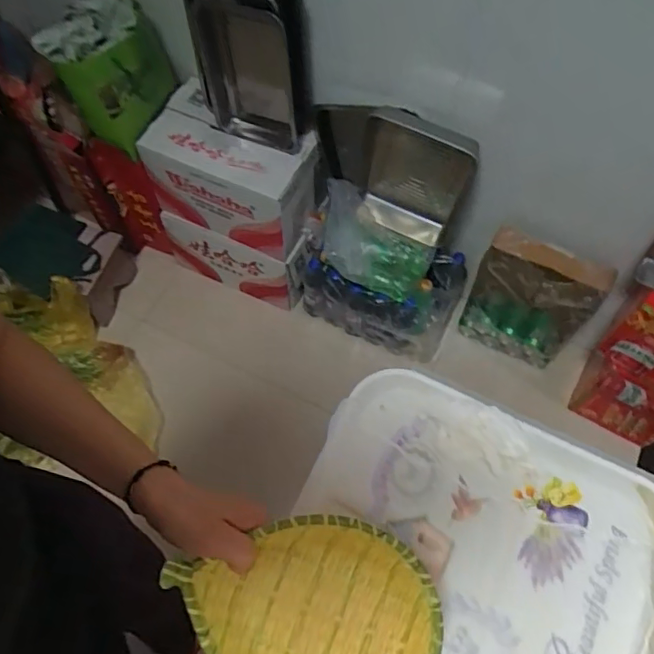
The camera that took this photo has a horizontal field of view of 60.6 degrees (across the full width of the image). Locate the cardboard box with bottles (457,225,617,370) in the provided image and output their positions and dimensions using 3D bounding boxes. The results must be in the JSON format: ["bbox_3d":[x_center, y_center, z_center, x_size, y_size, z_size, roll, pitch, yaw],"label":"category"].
[{"bbox_3d":[0.486,-0.050,1.371,0.273,0.373,0.113,27,66,14],"label":"cardboard box with bottles"}]

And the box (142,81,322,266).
[{"bbox_3d":[-0.216,-0.357,1.354,0.386,0.273,0.206,24,65,12],"label":"box"}]

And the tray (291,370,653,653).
[{"bbox_3d":[0.098,0.274,0.477,0.331,0.043,0.427,23,65,12],"label":"tray"}]

